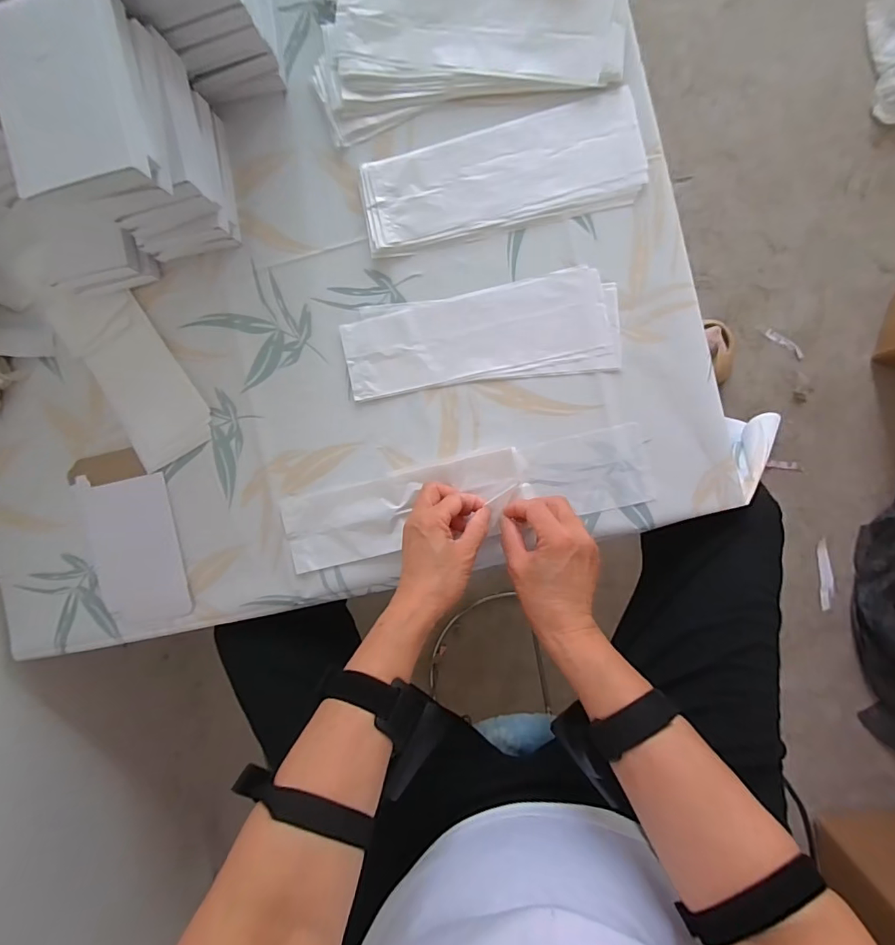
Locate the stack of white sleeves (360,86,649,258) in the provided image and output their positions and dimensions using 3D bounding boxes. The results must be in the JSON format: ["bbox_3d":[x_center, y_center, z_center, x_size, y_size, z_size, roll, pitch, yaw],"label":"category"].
[{"bbox_3d":[0.049,-0.281,0.453,0.258,0.008,0.097,-9,93,7],"label":"stack of white sleeves"}]

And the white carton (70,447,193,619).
[{"bbox_3d":[-0.340,0.069,0.515,0.100,0.007,0.185,-15,92,7],"label":"white carton"}]

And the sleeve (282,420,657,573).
[{"bbox_3d":[0.011,0.027,0.462,0.354,0.020,0.078,-13,92,6],"label":"sleeve"}]

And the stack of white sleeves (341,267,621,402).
[{"bbox_3d":[0.029,-0.133,0.463,0.260,0.004,0.091,-6,93,7],"label":"stack of white sleeves"}]

